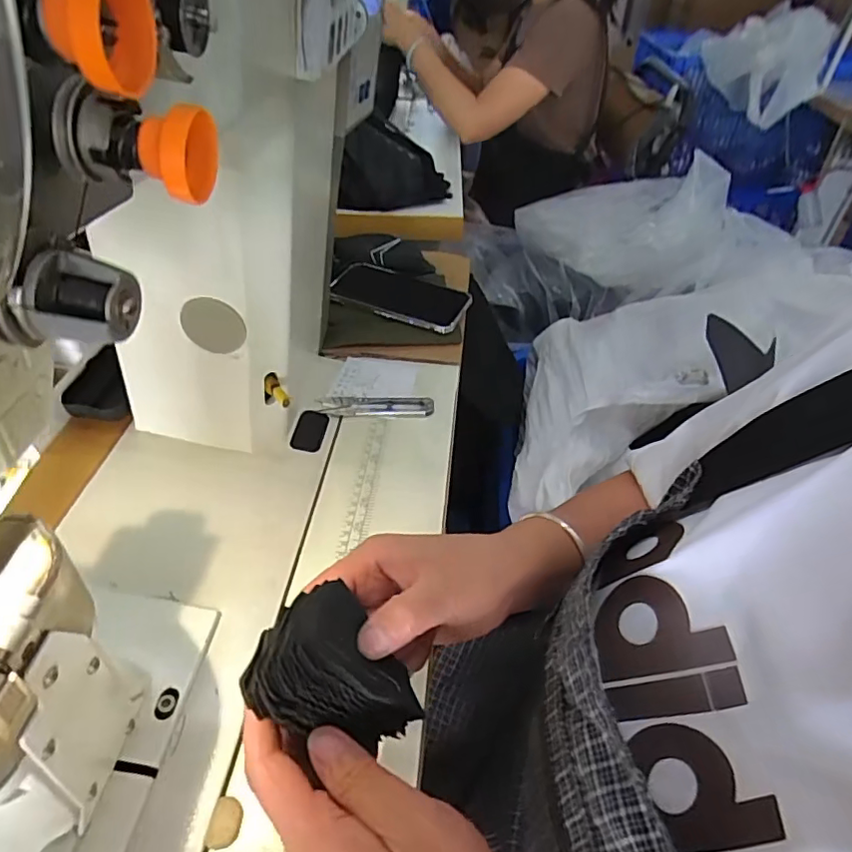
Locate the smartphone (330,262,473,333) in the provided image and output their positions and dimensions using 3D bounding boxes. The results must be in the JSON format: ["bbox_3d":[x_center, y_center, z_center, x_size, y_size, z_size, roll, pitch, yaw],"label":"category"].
[{"bbox_3d":[-0.031,-0.158,0.666,0.164,0.008,0.088,15,51,11],"label":"smartphone"}]

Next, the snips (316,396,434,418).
[{"bbox_3d":[-0.050,-0.021,0.552,0.112,0.013,0.026,0,44,-1],"label":"snips"}]

